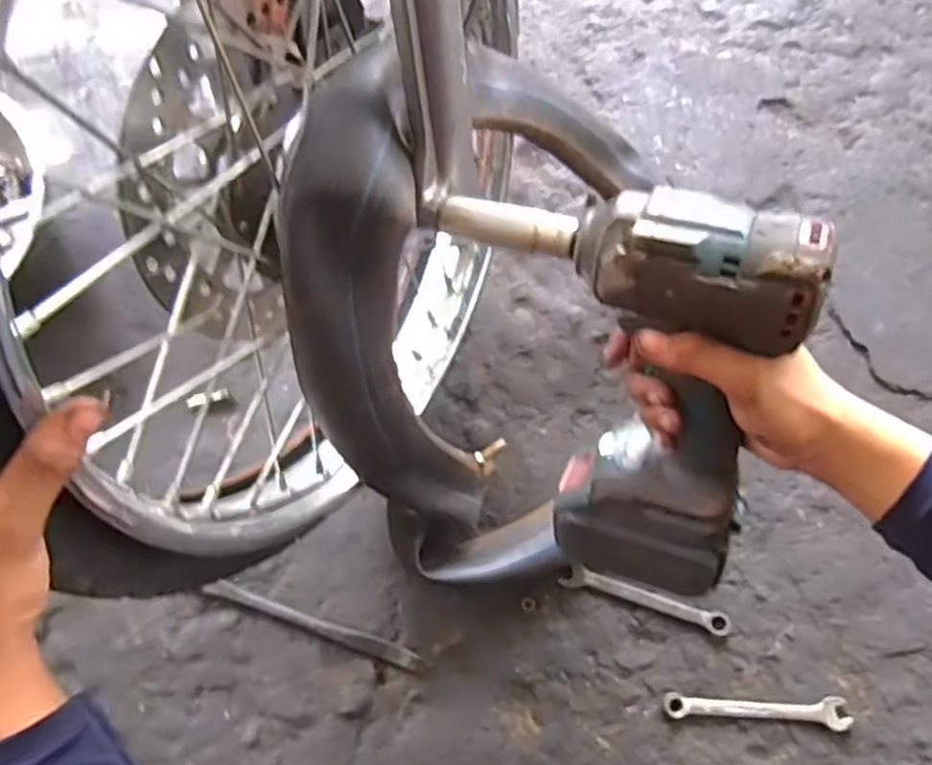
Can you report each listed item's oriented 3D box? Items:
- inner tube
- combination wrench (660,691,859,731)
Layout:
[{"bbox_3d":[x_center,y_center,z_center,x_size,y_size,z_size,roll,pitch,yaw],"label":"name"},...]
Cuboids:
[{"bbox_3d":[0.009,-0.063,0.521,0.196,0.337,0.387,14,74,4],"label":"inner tube"},{"bbox_3d":[0.258,0.286,0.627,0.161,0.011,0.026,4,74,1],"label":"combination wrench"}]

